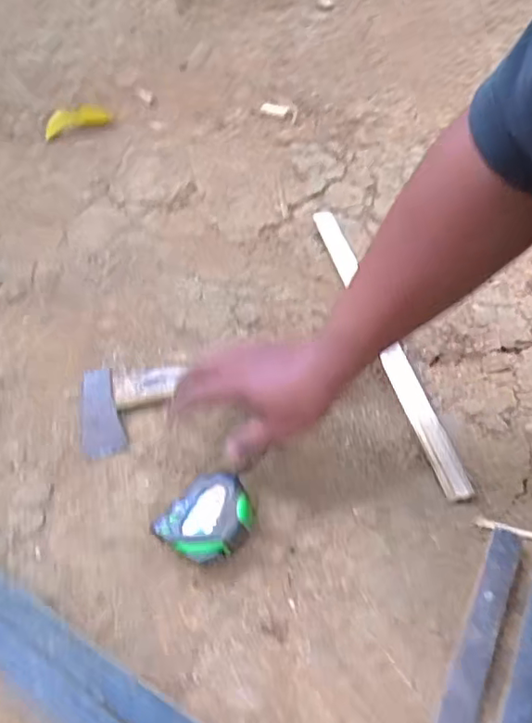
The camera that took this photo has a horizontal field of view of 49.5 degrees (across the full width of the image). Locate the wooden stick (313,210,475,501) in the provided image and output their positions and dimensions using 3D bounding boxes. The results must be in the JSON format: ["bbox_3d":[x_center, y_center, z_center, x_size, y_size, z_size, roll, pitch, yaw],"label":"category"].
[{"bbox_3d":[0.130,-0.032,0.651,0.028,0.014,0.402,-14,56,-7],"label":"wooden stick"}]

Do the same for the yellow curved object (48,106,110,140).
[{"bbox_3d":[-0.305,-0.394,0.920,0.105,0.033,0.027,-23,58,-13],"label":"yellow curved object"}]

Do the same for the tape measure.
[{"bbox_3d":[-0.050,0.144,0.510,0.078,0.046,0.062,-36,61,-21],"label":"tape measure"}]

